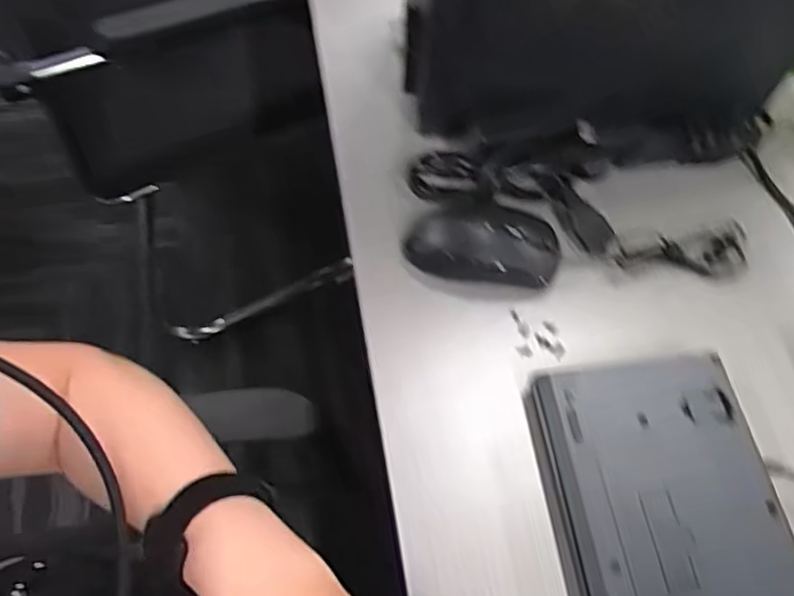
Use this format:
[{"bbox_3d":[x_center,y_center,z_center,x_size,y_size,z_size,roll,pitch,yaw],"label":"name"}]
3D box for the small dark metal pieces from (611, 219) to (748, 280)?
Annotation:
[{"bbox_3d":[0.210,-0.034,0.485,0.097,0.030,0.034,-5,60,-4],"label":"small dark metal pieces"}]

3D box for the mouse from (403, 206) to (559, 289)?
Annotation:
[{"bbox_3d":[0.062,-0.037,0.480,0.108,0.033,0.053,1,59,-1],"label":"mouse"}]

